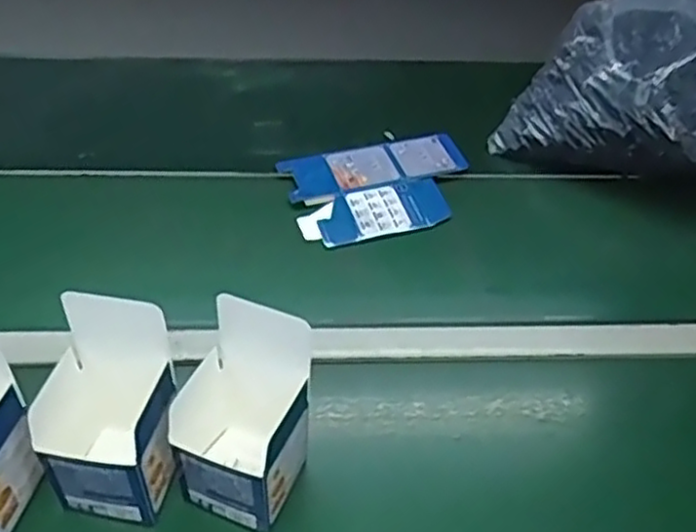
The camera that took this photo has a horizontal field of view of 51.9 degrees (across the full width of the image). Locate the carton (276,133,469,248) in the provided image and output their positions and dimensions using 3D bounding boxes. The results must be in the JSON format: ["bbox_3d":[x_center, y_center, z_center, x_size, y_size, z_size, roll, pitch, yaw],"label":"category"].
[{"bbox_3d":[0.044,-0.101,0.912,0.232,0.025,0.143,-12,49,-13],"label":"carton"}]

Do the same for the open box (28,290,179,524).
[{"bbox_3d":[-0.199,0.116,0.569,0.105,0.176,0.109,8,47,5],"label":"open box"}]

